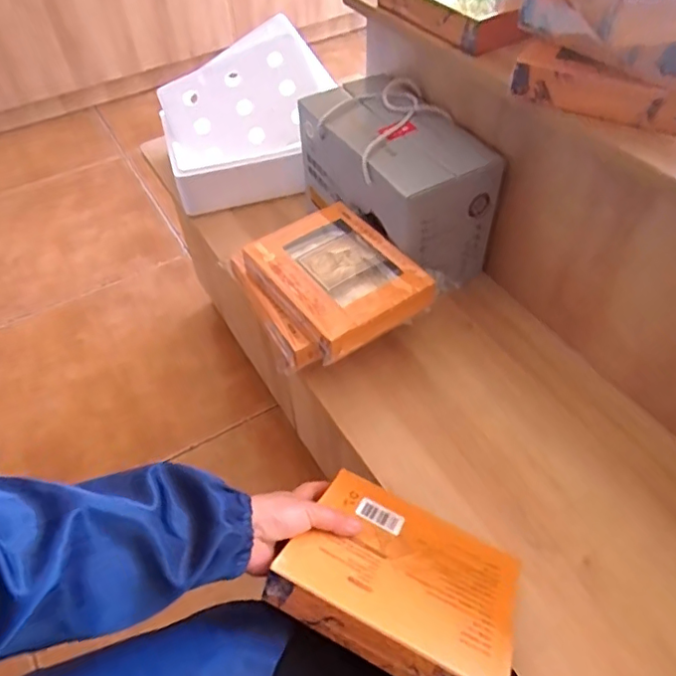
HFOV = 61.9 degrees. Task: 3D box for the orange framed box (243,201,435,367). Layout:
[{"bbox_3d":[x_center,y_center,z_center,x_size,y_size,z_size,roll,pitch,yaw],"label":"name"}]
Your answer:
[{"bbox_3d":[-0.001,-0.083,0.712,0.173,0.039,0.206,-29,56,-20],"label":"orange framed box"}]

